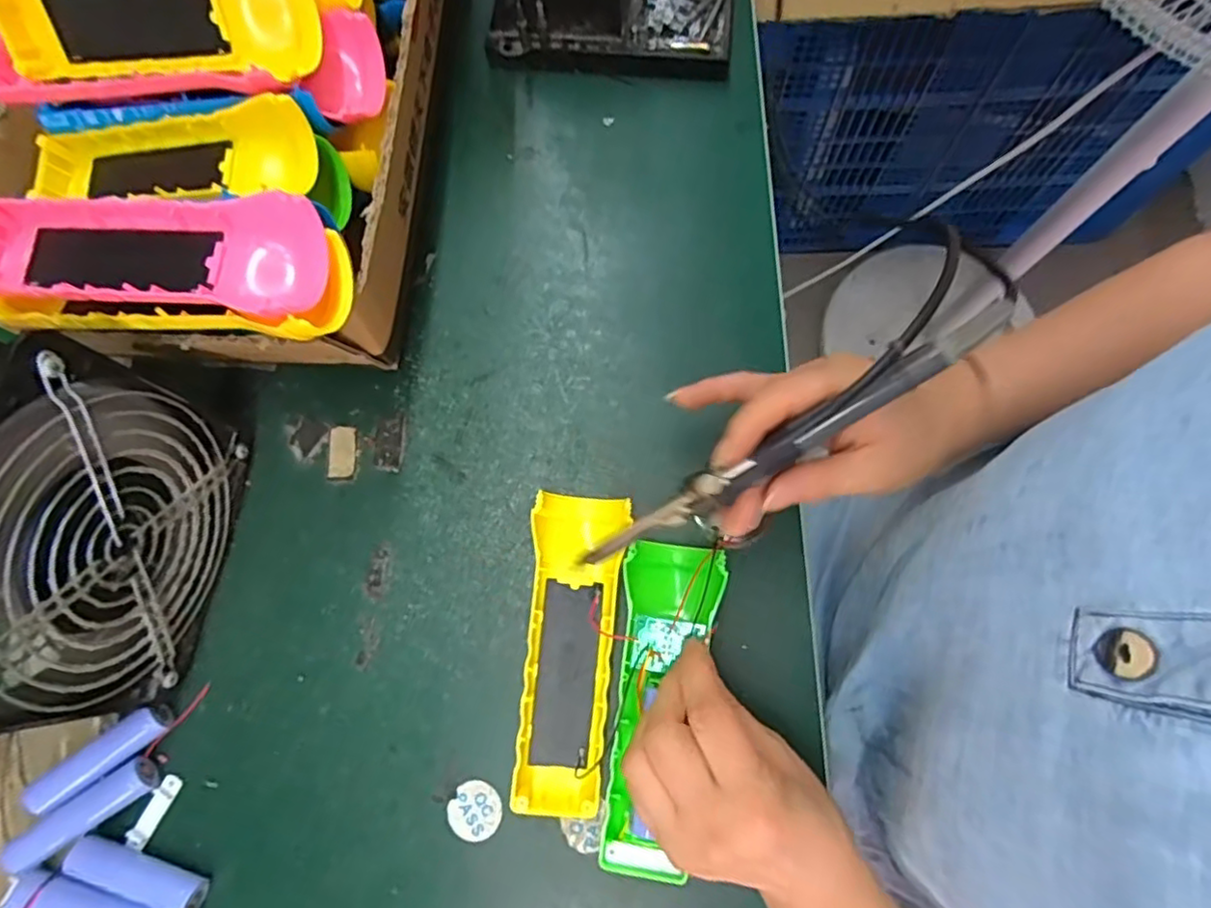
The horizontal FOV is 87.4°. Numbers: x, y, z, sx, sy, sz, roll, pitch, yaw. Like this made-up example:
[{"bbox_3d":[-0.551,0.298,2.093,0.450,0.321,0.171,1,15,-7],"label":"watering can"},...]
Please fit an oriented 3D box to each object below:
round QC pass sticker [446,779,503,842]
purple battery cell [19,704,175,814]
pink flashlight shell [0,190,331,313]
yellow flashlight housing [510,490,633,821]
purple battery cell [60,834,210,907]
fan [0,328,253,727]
[{"bbox_3d":[-0.066,0.182,0.322,0.026,0.004,0.026,1,70,-2],"label":"round QC pass sticker"},{"bbox_3d":[-0.254,0.153,0.321,0.069,0.016,0.018,-36,78,-9],"label":"purple battery cell"},{"bbox_3d":[-0.198,-0.084,0.270,0.156,0.030,0.049,5,76,3],"label":"pink flashlight shell"},{"bbox_3d":[-0.017,0.099,0.328,0.046,0.026,0.154,4,75,1],"label":"yellow flashlight housing"},{"bbox_3d":[-0.227,0.205,0.309,0.068,0.015,0.016,18,76,5],"label":"purple battery cell"},{"bbox_3d":[-0.240,0.037,0.281,0.061,0.150,0.143,7,75,2],"label":"fan"}]

